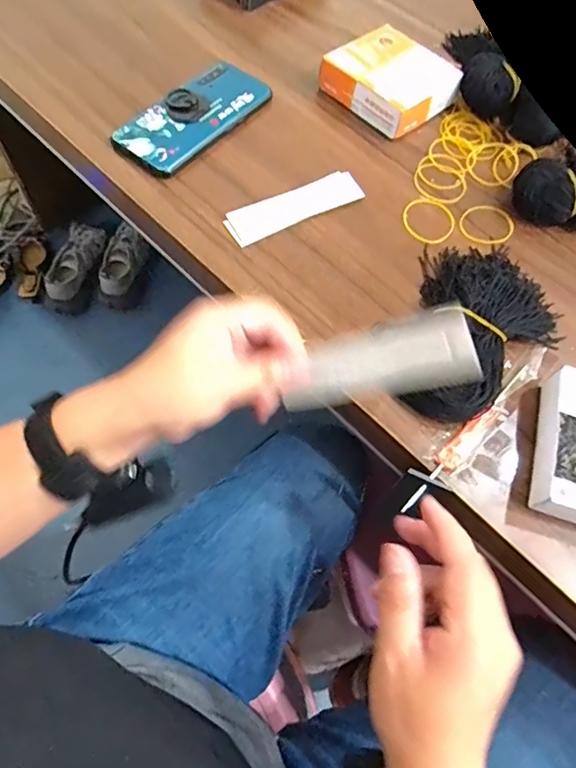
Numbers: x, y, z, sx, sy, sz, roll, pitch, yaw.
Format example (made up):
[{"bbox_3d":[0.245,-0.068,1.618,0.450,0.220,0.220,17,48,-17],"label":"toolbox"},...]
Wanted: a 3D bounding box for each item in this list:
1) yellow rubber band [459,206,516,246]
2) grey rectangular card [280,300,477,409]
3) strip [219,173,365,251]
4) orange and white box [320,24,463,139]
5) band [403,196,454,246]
[{"bbox_3d":[0.184,-0.147,0.460,0.052,0.004,0.046,-30,70,-14],"label":"yellow rubber band"},{"bbox_3d":[0.047,-0.010,0.288,0.113,0.042,0.004,-14,20,30],"label":"grey rectangular card"},{"bbox_3d":[0.007,-0.160,0.452,0.129,0.005,0.034,-27,80,-16],"label":"strip"},{"bbox_3d":[0.106,-0.313,0.514,0.106,0.040,0.110,-40,73,-17],"label":"orange and white box"},{"bbox_3d":[0.130,-0.151,0.461,0.049,0.004,0.053,1,66,-1],"label":"band"}]

